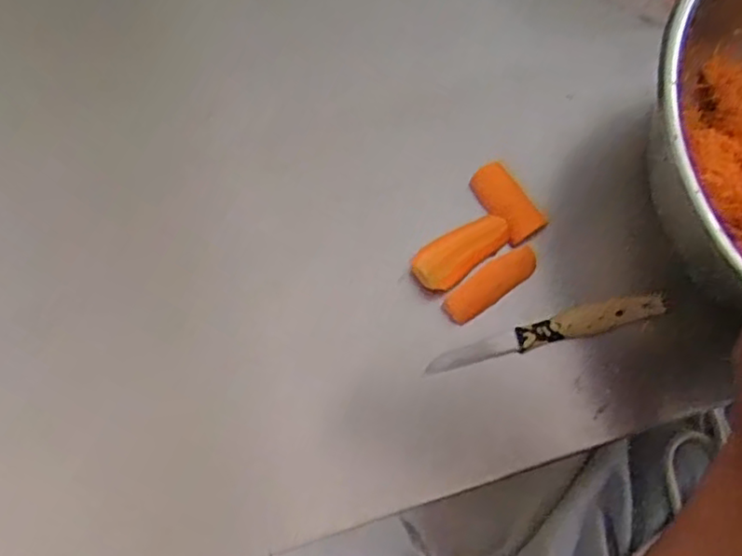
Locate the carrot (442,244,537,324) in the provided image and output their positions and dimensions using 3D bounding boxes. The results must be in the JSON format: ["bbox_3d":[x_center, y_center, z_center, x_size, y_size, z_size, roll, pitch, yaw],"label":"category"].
[{"bbox_3d":[0.079,0.004,0.433,0.068,0.019,0.021,-35,78,-10],"label":"carrot"}]

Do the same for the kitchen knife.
[{"bbox_3d":[0.113,0.035,0.427,0.154,0.020,0.018,-12,70,-6],"label":"kitchen knife"}]

